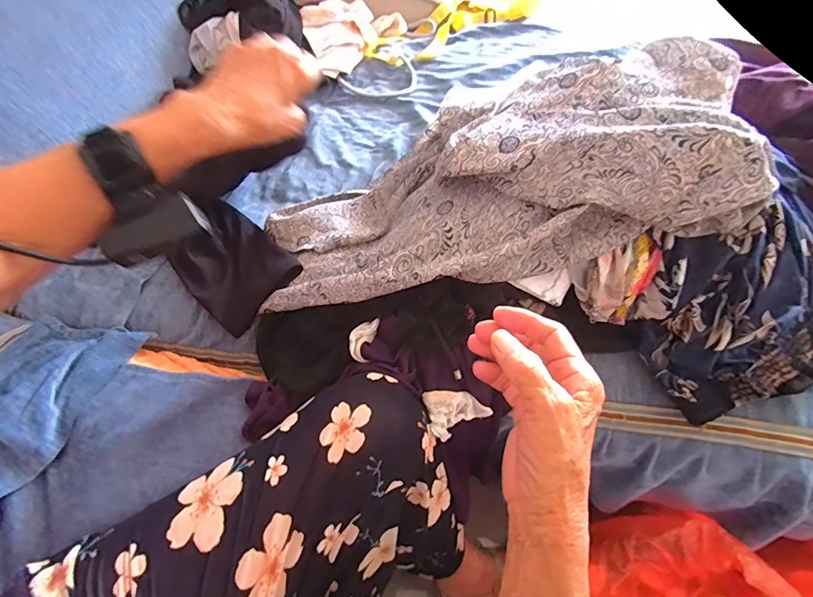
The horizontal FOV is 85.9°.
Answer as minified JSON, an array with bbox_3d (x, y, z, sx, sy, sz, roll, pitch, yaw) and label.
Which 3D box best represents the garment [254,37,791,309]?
[{"bbox_3d":[0.085,-0.109,0.470,0.499,0.141,0.214,-14,52,18],"label":"garment"}]

